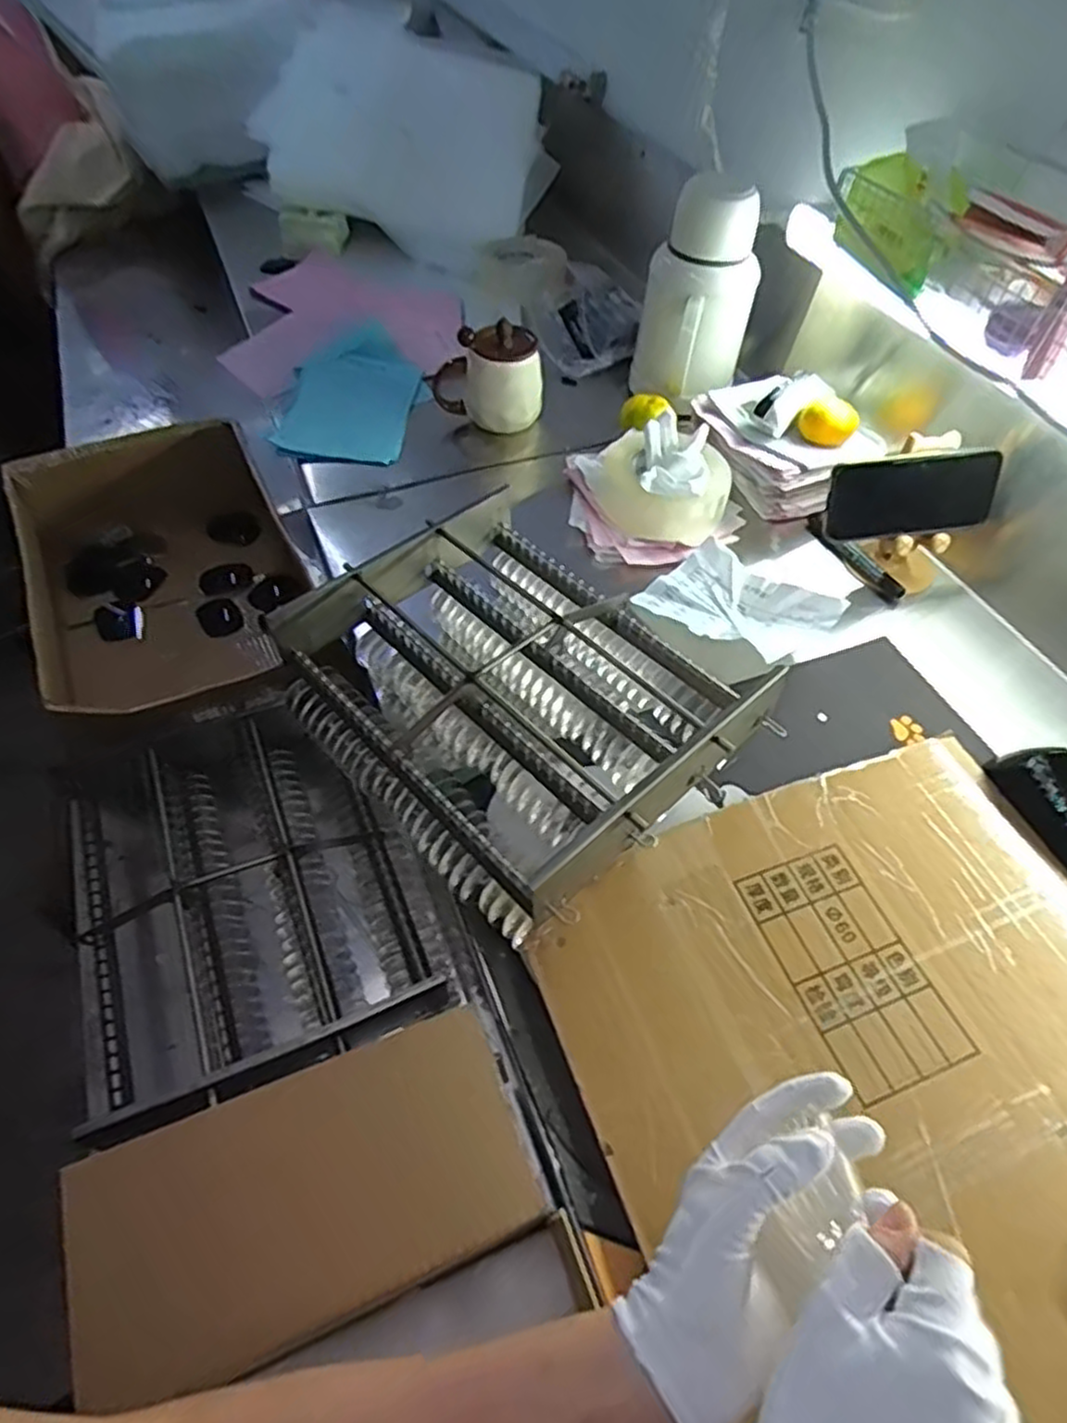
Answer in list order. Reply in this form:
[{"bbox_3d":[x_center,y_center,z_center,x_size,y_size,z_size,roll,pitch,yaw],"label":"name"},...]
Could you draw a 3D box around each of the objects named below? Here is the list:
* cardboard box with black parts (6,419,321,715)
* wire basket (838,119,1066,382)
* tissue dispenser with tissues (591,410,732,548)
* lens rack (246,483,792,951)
[{"bbox_3d":[-0.428,-0.168,0.863,0.290,0.153,0.298,-23,56,-20],"label":"cardboard box with black parts"},{"bbox_3d":[0.393,-0.396,0.618,0.131,0.108,0.298,-14,54,-14],"label":"wire basket"},{"bbox_3d":[0.136,-0.245,0.796,0.147,0.063,0.133,10,52,4],"label":"tissue dispenser with tissues"},{"bbox_3d":[-0.016,-0.016,0.581,0.252,0.106,0.316,-34,61,-26],"label":"lens rack"}]

